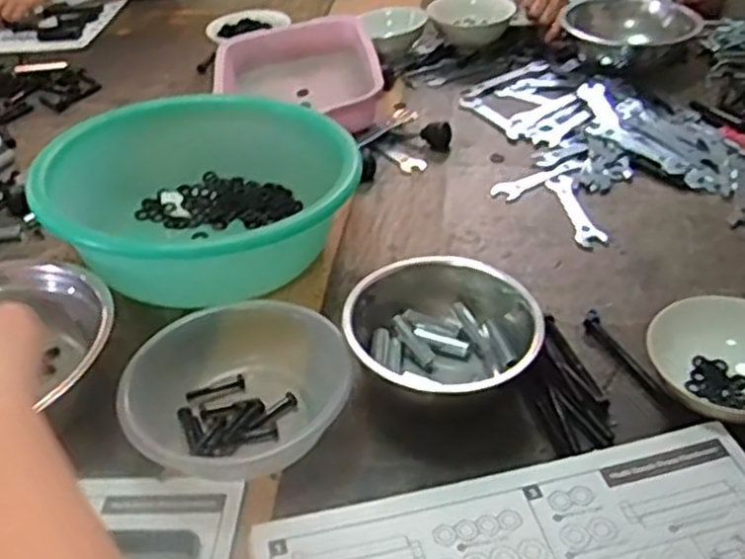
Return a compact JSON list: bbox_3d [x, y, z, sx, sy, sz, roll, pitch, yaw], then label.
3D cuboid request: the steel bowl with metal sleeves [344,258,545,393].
[{"bbox_3d":[0.063,0.059,0.707,0.169,0.089,0.154,-3,39,3],"label":"steel bowl with metal sleeves"}]

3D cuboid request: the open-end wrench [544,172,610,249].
[{"bbox_3d":[0.245,-0.085,0.952,0.033,0.008,0.150,-8,39,-3],"label":"open-end wrench"}]

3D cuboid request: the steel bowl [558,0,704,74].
[{"bbox_3d":[0.403,-0.383,1.233,0.196,0.062,0.191,1,39,8],"label":"steel bowl"}]

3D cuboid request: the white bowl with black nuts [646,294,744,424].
[{"bbox_3d":[0.309,0.075,0.679,0.116,0.060,0.126,-3,39,3],"label":"white bowl with black nuts"}]

